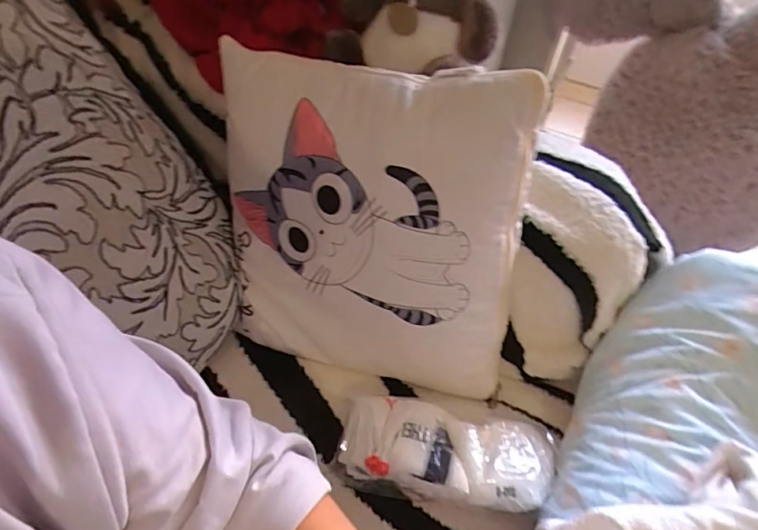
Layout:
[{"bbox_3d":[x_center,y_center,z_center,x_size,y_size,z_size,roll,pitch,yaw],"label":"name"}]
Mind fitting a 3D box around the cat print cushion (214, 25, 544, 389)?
[{"bbox_3d":[-0.032,-0.038,0.523,0.348,0.337,0.097,14,30,18],"label":"cat print cushion"}]

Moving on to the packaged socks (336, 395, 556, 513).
[{"bbox_3d":[0.066,0.189,0.482,0.206,0.065,0.089,11,46,4],"label":"packaged socks"}]

